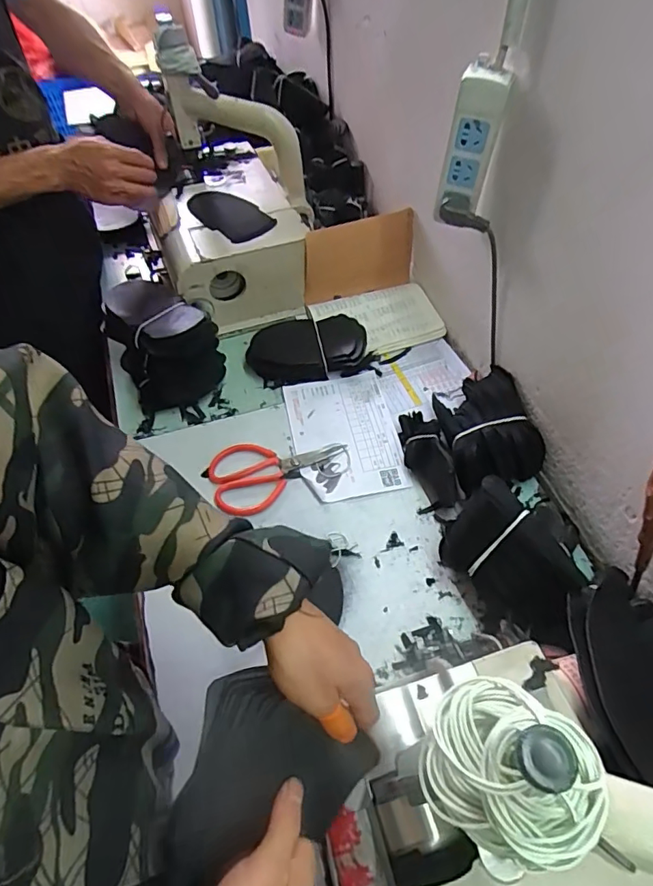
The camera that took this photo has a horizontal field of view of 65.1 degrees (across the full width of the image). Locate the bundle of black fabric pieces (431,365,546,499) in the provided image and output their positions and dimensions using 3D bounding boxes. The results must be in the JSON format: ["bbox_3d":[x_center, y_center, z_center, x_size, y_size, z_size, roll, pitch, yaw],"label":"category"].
[{"bbox_3d":[0.209,-0.019,0.699,0.125,0.084,0.158,-13,55,-7],"label":"bundle of black fabric pieces"}]

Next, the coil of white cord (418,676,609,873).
[{"bbox_3d":[0.082,0.141,0.221,0.072,0.034,0.063,26,60,19],"label":"coil of white cord"}]

